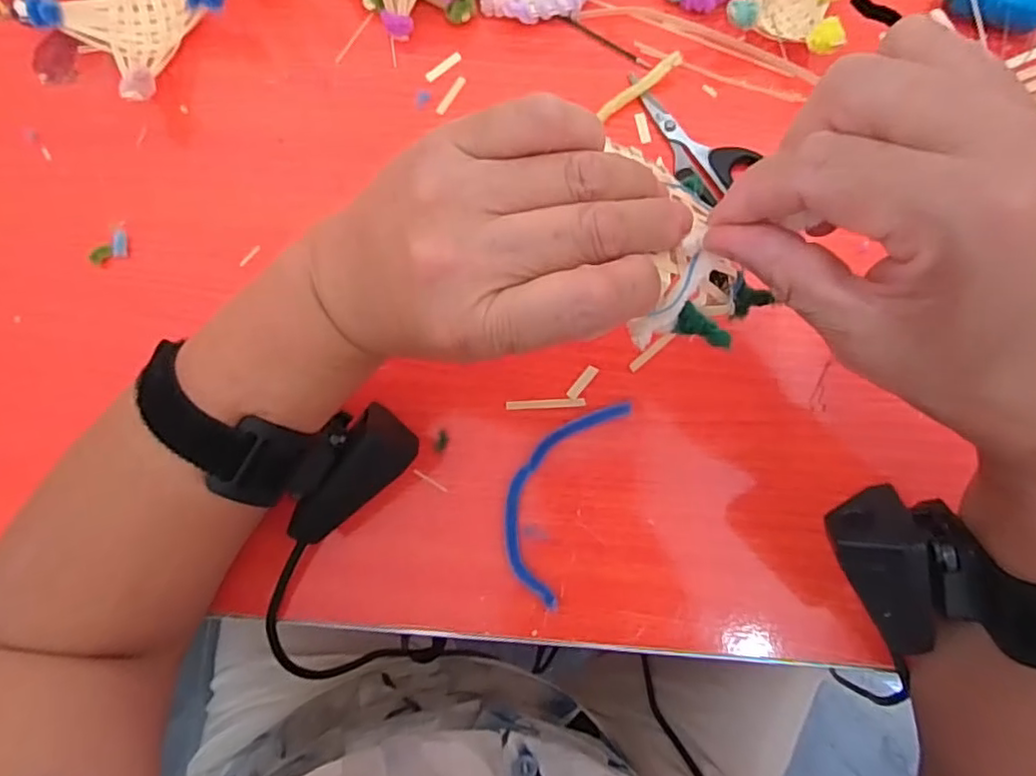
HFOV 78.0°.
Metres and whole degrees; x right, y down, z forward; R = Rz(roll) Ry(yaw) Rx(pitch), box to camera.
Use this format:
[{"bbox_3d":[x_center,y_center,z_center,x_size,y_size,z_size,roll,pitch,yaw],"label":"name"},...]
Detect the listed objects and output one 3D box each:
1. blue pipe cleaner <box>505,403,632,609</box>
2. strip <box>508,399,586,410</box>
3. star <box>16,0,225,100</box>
[{"bbox_3d":[0.019,0.051,0.327,0.042,0.009,0.107,23,83,6],"label":"blue pipe cleaner"},{"bbox_3d":[0.015,0.008,0.335,0.041,0.004,0.004,-3,81,2],"label":"strip"},{"bbox_3d":[-0.216,-0.216,0.365,0.083,0.035,0.087,36,84,7],"label":"star"}]

